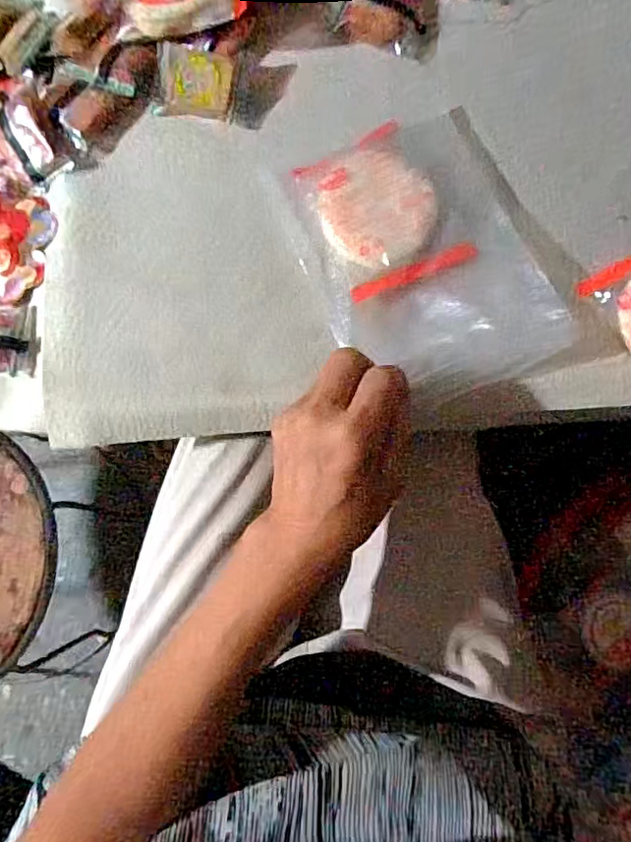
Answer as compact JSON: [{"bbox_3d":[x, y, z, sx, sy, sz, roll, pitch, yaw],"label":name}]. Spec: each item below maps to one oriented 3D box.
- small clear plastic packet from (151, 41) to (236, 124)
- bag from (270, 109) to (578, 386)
[{"bbox_3d":[-0.083,-0.234,0.386,0.053,0.006,0.046,11,101,5],"label":"small clear plastic packet"},{"bbox_3d":[0.067,-0.109,0.363,0.135,0.014,0.177,-20,79,-3],"label":"bag"}]

